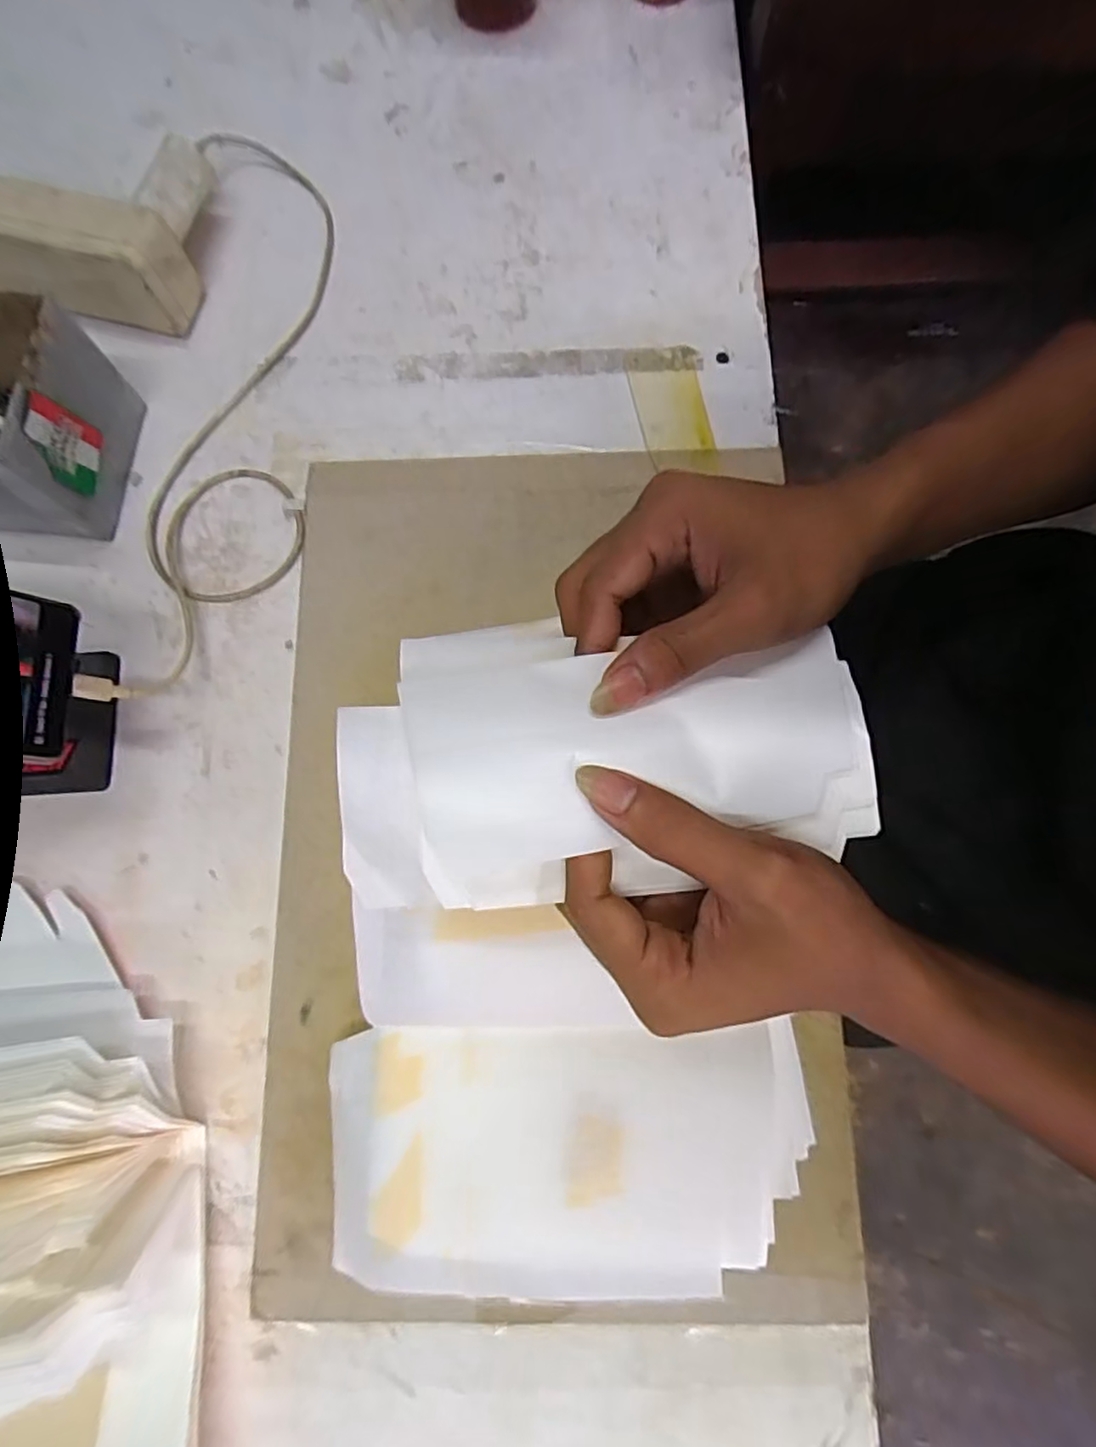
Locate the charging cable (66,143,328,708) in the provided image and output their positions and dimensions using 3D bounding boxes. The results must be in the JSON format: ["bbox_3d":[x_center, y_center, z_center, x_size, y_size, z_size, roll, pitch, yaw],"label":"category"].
[{"bbox_3d":[-0.191,-0.202,0.387,0.110,0.046,0.396,4,78,3],"label":"charging cable"}]

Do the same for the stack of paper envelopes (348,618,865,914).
[{"bbox_3d":[0.029,0.009,0.246,0.205,0.040,0.107,-5,77,-11],"label":"stack of paper envelopes"}]

